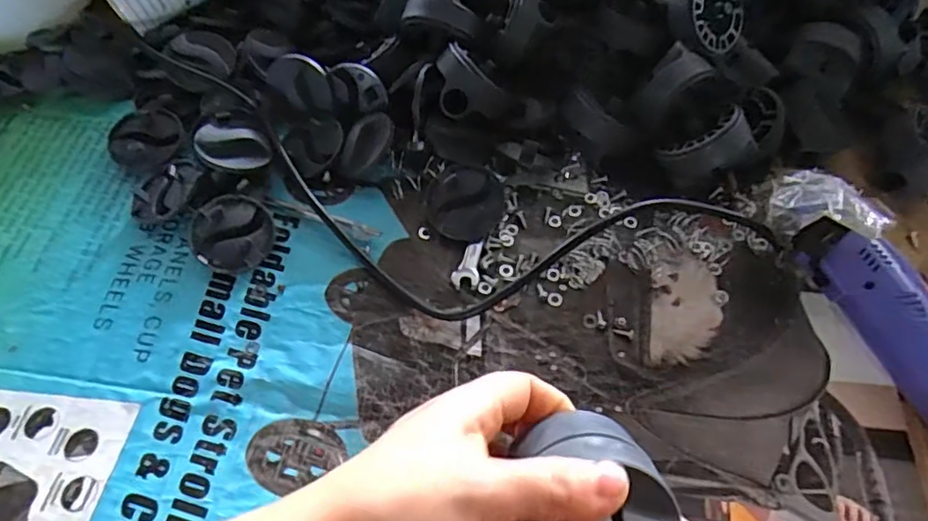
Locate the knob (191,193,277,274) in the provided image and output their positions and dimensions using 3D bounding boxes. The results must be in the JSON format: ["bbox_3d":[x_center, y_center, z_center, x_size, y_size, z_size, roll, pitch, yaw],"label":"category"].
[{"bbox_3d":[-0.164,-0.019,0.426,0.055,0.013,0.055,2,74,-8],"label":"knob"}]

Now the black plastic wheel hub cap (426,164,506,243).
[{"bbox_3d":[0.001,-0.043,0.439,0.055,0.015,0.055,-1,80,8],"label":"black plastic wheel hub cap"}]

